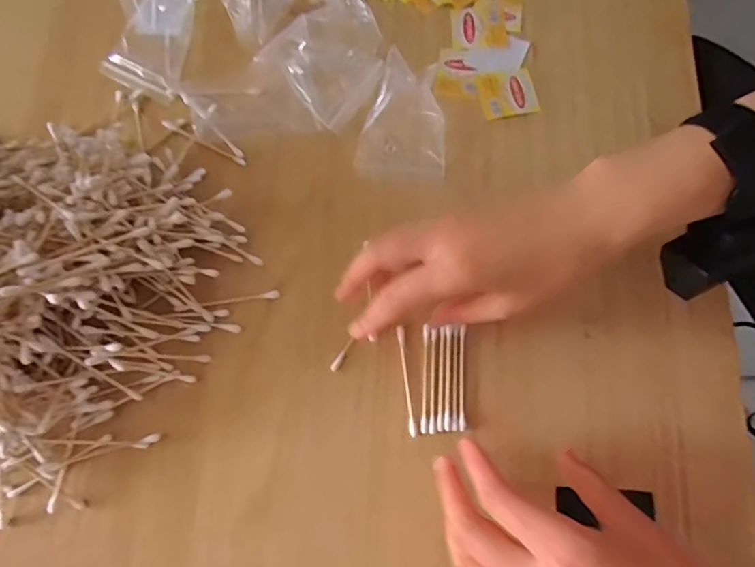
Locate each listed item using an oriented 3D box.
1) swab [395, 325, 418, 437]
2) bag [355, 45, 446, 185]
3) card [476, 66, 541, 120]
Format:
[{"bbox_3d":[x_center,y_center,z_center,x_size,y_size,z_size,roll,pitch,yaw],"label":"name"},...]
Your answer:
[{"bbox_3d":[0.020,0.064,0.327,0.006,0.004,0.069,-7,77,-1],"label":"swab"},{"bbox_3d":[0.020,-0.121,0.364,0.063,0.021,0.087,6,77,2],"label":"bag"},{"bbox_3d":[0.100,-0.146,0.378,0.042,0.004,0.037,-9,77,-1],"label":"card"}]

